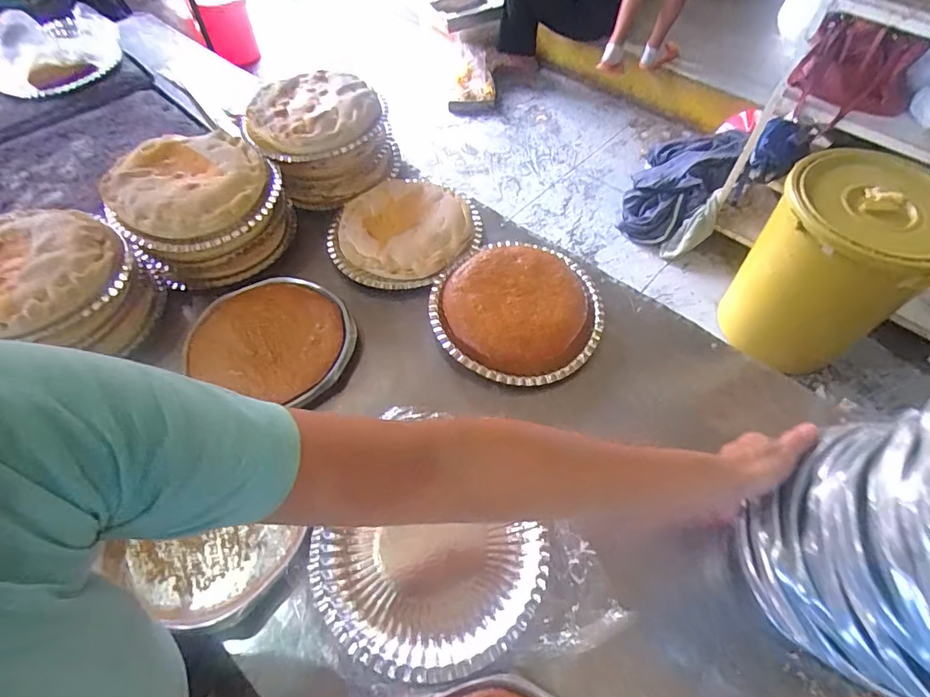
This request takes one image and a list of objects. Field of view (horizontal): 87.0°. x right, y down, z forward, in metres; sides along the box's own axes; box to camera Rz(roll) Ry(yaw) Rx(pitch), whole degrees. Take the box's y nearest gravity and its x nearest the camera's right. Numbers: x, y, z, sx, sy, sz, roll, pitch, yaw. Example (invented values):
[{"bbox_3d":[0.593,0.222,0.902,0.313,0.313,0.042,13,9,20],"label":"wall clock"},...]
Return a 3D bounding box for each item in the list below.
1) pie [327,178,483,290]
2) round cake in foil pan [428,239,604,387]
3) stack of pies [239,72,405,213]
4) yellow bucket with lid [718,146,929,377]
[{"bbox_3d":[-0.088,-0.171,0.703,0.206,0.047,0.188,0,56,0],"label":"pie"},{"bbox_3d":[0.069,-0.057,0.631,0.215,0.034,0.207,0,56,0],"label":"round cake in foil pan"},{"bbox_3d":[-0.222,-0.332,0.773,0.214,0.113,0.182,-14,57,-9],"label":"stack of pies"},{"bbox_3d":[1.035,-0.225,1.398,0.407,0.488,0.386,0,56,0],"label":"yellow bucket with lid"}]

